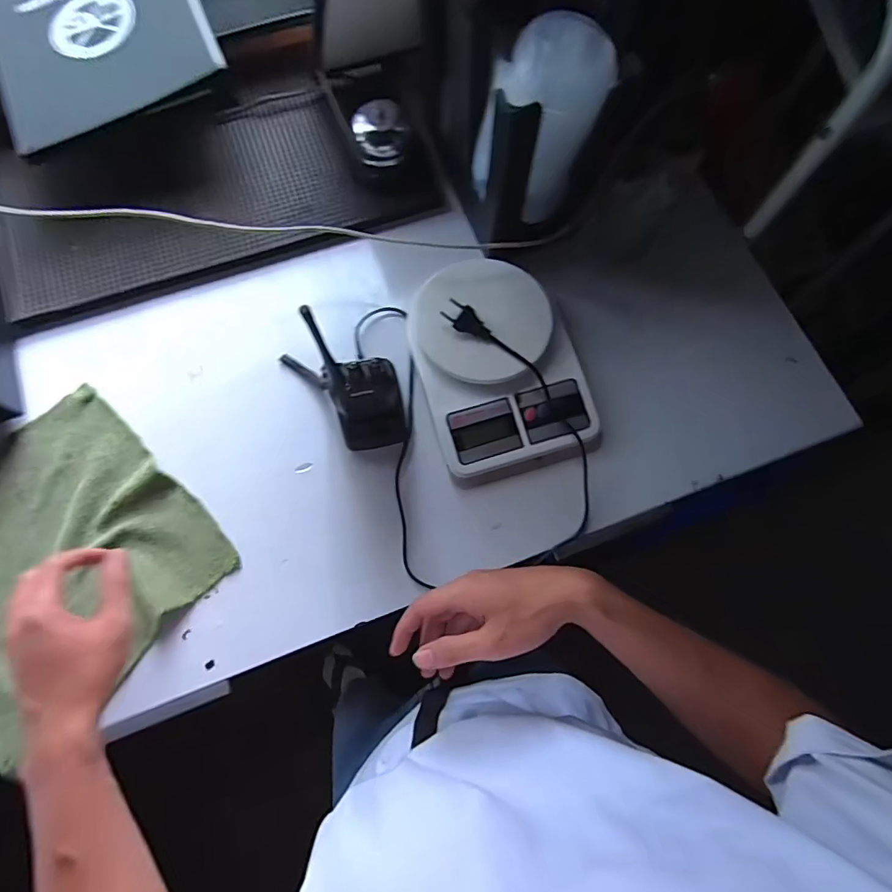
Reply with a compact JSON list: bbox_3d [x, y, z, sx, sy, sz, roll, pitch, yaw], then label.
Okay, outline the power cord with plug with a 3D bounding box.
[{"bbox_3d":[0.028,-0.031,0.489,0.201,0.041,0.304,-13,76,-5],"label":"power cord with plug"}]

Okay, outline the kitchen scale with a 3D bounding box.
[{"bbox_3d":[0.056,-0.084,0.506,0.161,0.049,0.220,-16,76,-6],"label":"kitchen scale"}]

